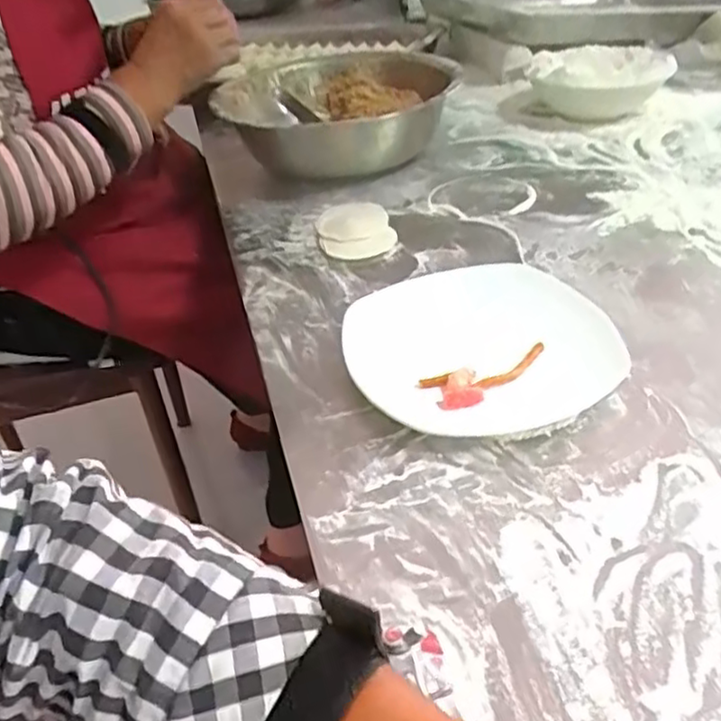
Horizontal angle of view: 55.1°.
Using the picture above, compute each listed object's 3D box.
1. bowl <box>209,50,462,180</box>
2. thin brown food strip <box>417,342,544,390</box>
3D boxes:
[{"bbox_3d":[-0.032,-0.321,0.866,0.277,0.080,0.301,-4,37,3],"label":"bowl"},{"bbox_3d":[0.084,0.009,0.460,0.091,0.006,0.023,-15,38,-11],"label":"thin brown food strip"}]

